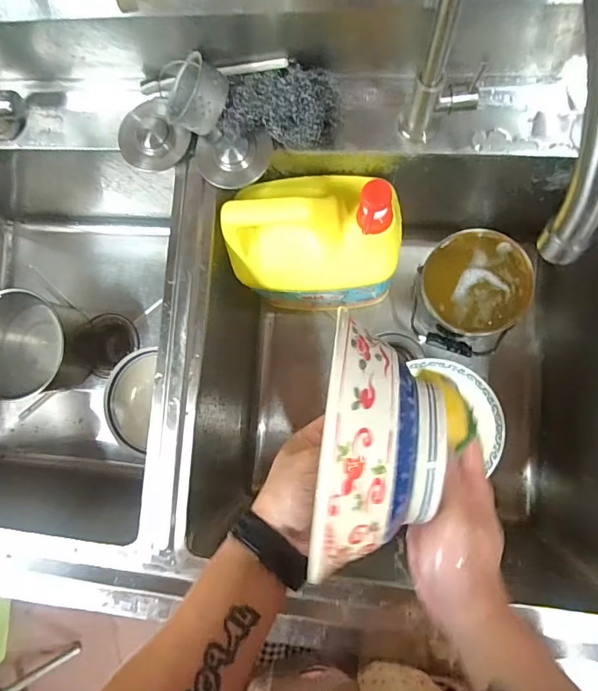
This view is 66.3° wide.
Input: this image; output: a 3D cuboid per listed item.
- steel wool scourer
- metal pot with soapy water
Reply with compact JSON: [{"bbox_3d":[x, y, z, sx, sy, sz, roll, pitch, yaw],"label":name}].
[{"bbox_3d":[-0.017,-0.249,0.484,0.118,0.032,0.077,11,89,9],"label":"steel wool scourer"},{"bbox_3d":[0.238,-0.068,0.652,0.138,0.104,0.154,17,90,9],"label":"metal pot with soapy water"}]

